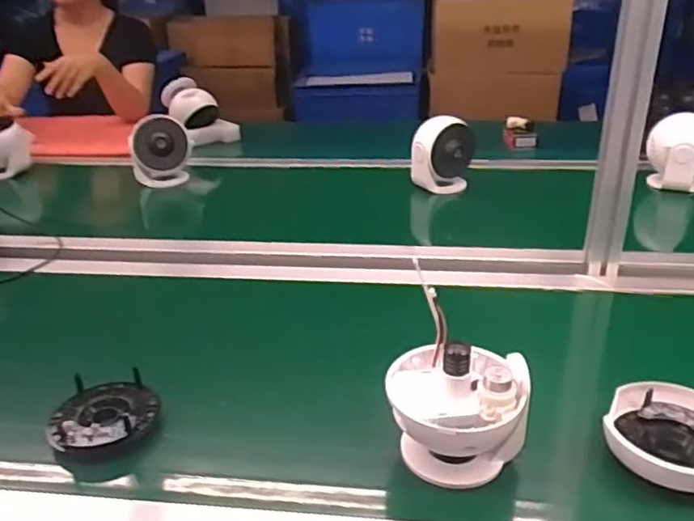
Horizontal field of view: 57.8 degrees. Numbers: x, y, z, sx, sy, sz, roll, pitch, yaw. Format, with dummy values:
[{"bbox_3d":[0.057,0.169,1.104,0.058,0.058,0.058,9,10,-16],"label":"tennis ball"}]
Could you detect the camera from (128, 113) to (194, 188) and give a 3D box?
[{"bbox_3d":[-0.391,-0.223,1.327,0.124,0.160,0.113,-4,31,-16],"label":"camera"}]

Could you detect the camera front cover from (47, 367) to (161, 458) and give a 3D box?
[{"bbox_3d":[-0.237,0.148,0.619,0.097,0.035,0.103,-3,31,-15],"label":"camera front cover"}]

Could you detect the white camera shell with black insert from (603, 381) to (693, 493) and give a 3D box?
[{"bbox_3d":[0.293,0.152,0.563,0.113,0.041,0.093,13,30,13],"label":"white camera shell with black insert"}]

